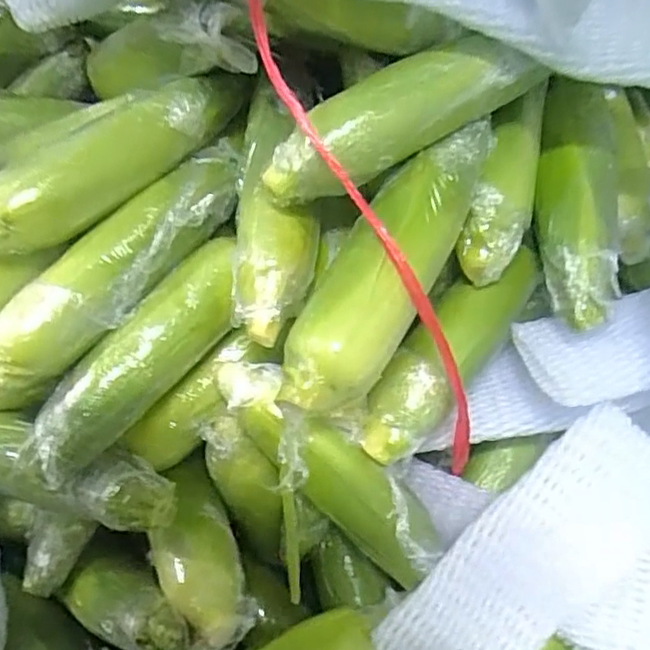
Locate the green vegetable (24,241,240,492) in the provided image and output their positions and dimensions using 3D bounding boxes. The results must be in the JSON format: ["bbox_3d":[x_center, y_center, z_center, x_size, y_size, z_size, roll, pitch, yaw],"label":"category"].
[{"bbox_3d":[-0.116,0.020,0.404,0.054,0.055,0.178,31,74,31],"label":"green vegetable"}]

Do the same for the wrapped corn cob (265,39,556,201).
[{"bbox_3d":[0.045,-0.123,0.370,0.176,0.049,0.039,-27,42,-2],"label":"wrapped corn cob"}]

